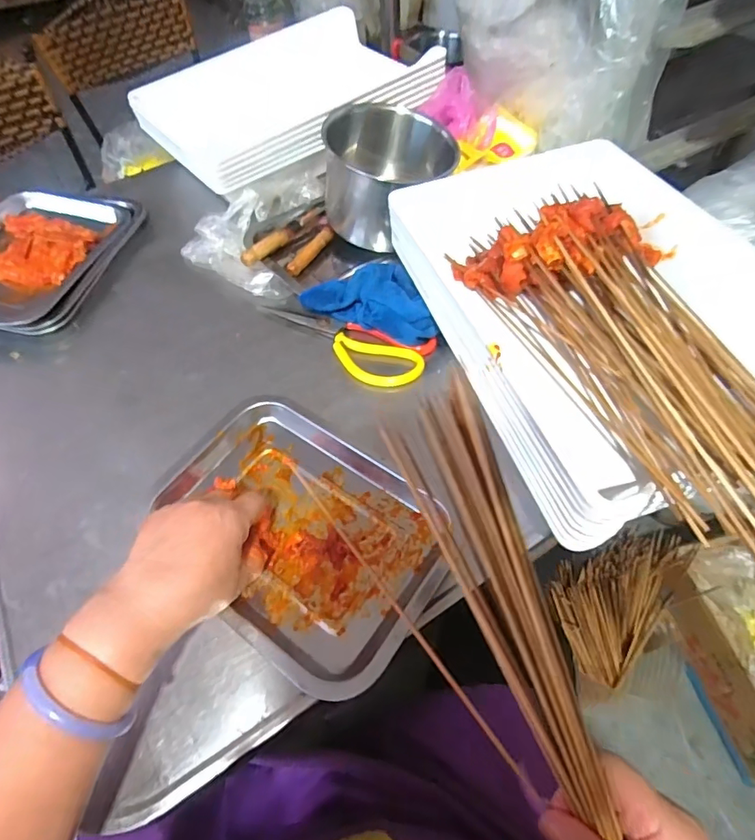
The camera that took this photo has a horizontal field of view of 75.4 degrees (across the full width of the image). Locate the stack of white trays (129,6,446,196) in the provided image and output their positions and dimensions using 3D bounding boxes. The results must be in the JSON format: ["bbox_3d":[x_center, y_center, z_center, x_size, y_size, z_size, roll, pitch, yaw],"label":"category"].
[{"bbox_3d":[-0.128,-0.482,0.723,0.397,0.073,0.282,-35,62,-18],"label":"stack of white trays"}]

